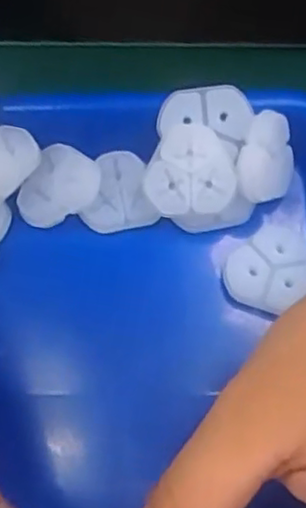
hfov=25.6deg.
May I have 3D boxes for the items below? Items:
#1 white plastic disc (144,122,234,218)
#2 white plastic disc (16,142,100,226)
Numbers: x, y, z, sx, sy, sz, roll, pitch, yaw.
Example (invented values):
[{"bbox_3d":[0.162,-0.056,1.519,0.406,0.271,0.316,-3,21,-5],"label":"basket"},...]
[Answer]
[{"bbox_3d":[0.014,-0.033,0.270,0.035,0.004,0.035,1,98,4],"label":"white plastic disc"},{"bbox_3d":[-0.040,-0.027,0.282,0.030,0.009,0.035,33,74,14],"label":"white plastic disc"}]

